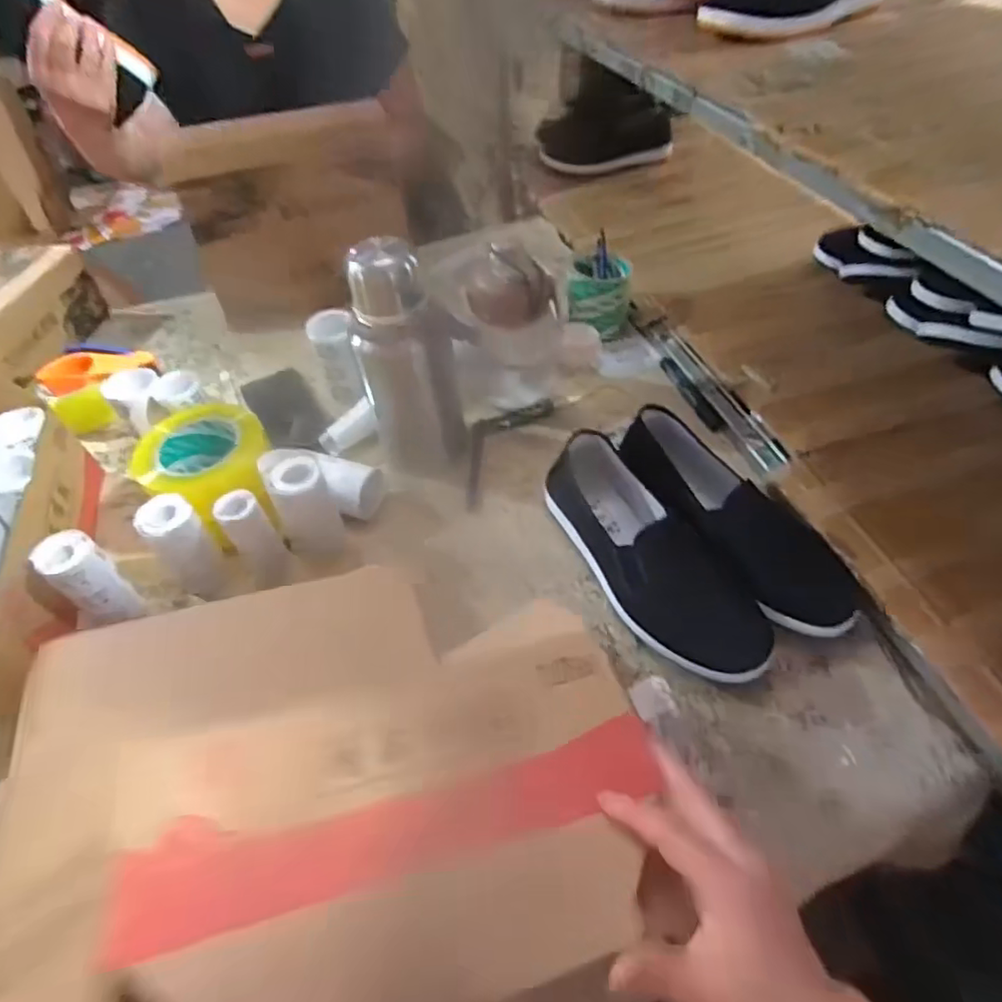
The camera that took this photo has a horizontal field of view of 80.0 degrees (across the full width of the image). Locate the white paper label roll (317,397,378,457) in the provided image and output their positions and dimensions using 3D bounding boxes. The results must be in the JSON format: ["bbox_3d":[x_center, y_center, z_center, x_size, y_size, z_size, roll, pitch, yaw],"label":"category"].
[{"bbox_3d":[-0.173,-0.083,0.685,0.074,0.024,0.028,-40,54,0],"label":"white paper label roll"}]

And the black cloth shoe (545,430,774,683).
[{"bbox_3d":[0.134,0.052,0.543,0.088,0.102,0.244,-28,53,-18],"label":"black cloth shoe"}]

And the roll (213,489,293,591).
[{"bbox_3d":[-0.225,0.038,0.553,0.039,0.099,0.038,-2,49,3],"label":"roll"}]

